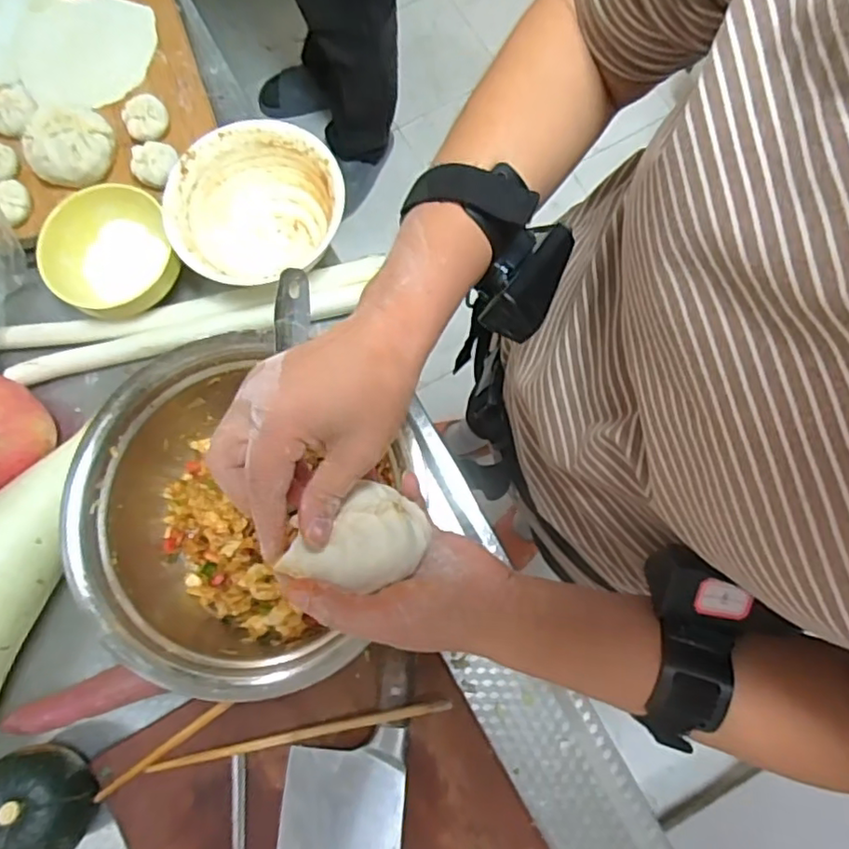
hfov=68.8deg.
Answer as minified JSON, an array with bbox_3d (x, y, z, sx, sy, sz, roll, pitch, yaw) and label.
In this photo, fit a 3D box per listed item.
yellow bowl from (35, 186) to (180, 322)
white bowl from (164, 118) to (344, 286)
[{"bbox_3d":[-0.268,-0.142,0.536,0.102,0.043,0.110,0,77,1],"label":"yellow bowl"},{"bbox_3d":[-0.143,-0.183,0.540,0.146,0.056,0.135,0,77,1],"label":"white bowl"}]

